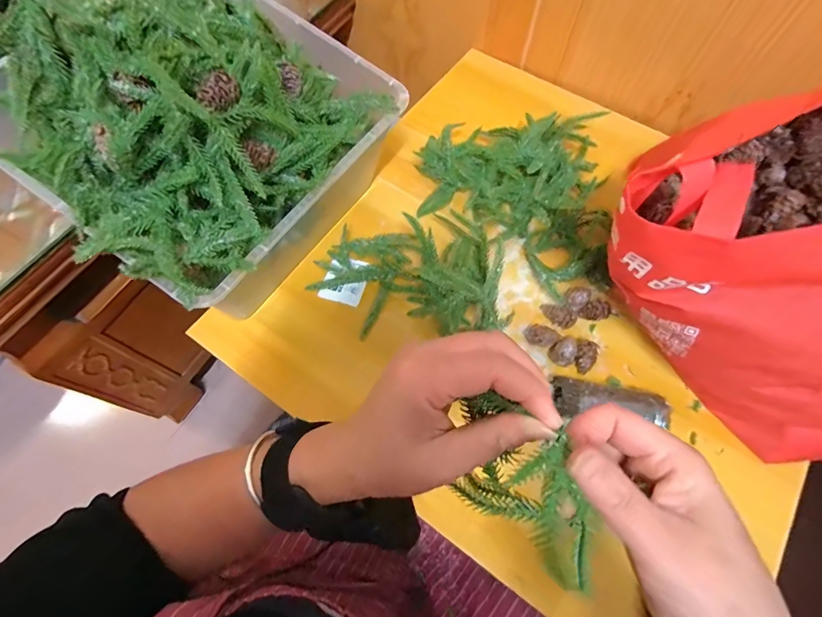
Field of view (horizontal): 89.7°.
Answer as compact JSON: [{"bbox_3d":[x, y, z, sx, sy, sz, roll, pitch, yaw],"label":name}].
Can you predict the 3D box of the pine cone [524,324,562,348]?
[{"bbox_3d":[0.139,0.032,0.441,0.035,0.023,0.020,24,67,11],"label":"pine cone"}]

